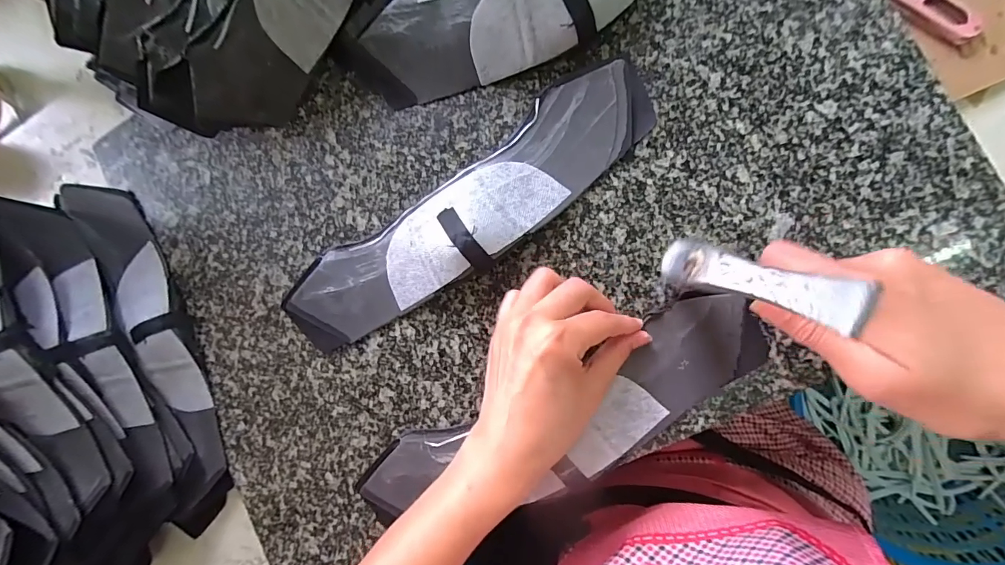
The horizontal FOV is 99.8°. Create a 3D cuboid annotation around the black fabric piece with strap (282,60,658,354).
[{"bbox_3d":[-0.033,-0.046,0.312,0.314,0.032,0.077,-33,85,10],"label":"black fabric piece with strap"}]

